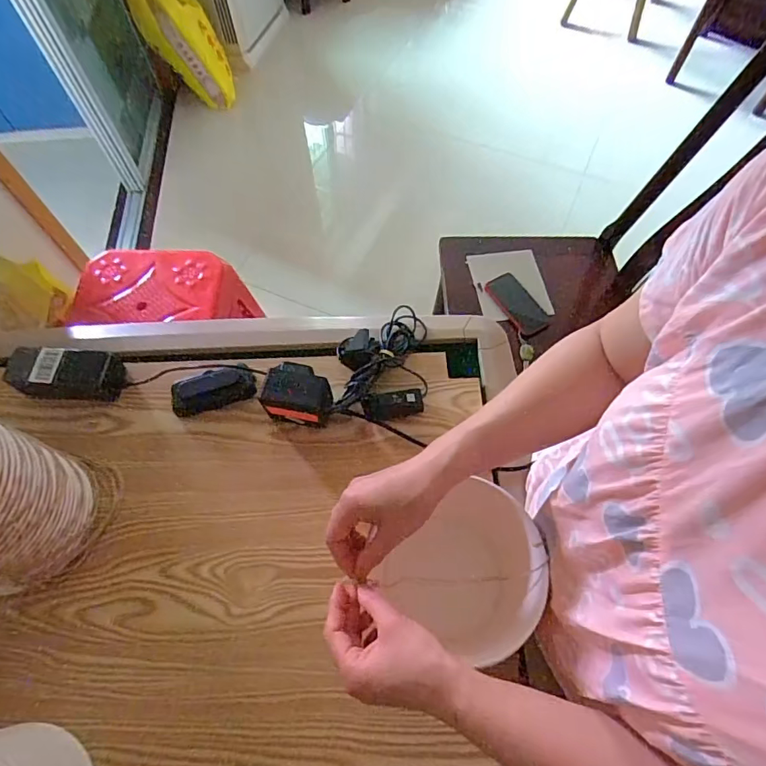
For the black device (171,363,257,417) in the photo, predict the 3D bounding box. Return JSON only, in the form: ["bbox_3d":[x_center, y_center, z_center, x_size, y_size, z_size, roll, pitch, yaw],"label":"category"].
[{"bbox_3d":[-0.227,0.008,0.650,0.110,0.023,0.048,-13,63,-6],"label":"black device"}]

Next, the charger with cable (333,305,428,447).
[{"bbox_3d":[-0.001,-0.031,0.657,0.118,0.048,0.198,2,63,2],"label":"charger with cable"}]

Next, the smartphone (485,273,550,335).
[{"bbox_3d":[0.311,-0.184,1.120,0.085,0.015,0.157,-28,66,-13],"label":"smartphone"}]

